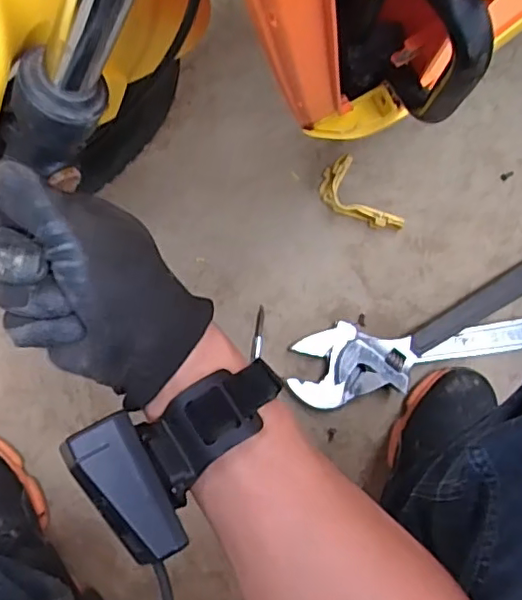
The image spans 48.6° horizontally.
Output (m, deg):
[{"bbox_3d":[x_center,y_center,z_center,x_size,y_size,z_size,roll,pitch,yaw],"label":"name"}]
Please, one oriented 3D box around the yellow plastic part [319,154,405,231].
[{"bbox_3d":[0.112,-0.112,0.663,0.054,0.034,0.105,-39,87,-9],"label":"yellow plastic part"}]

